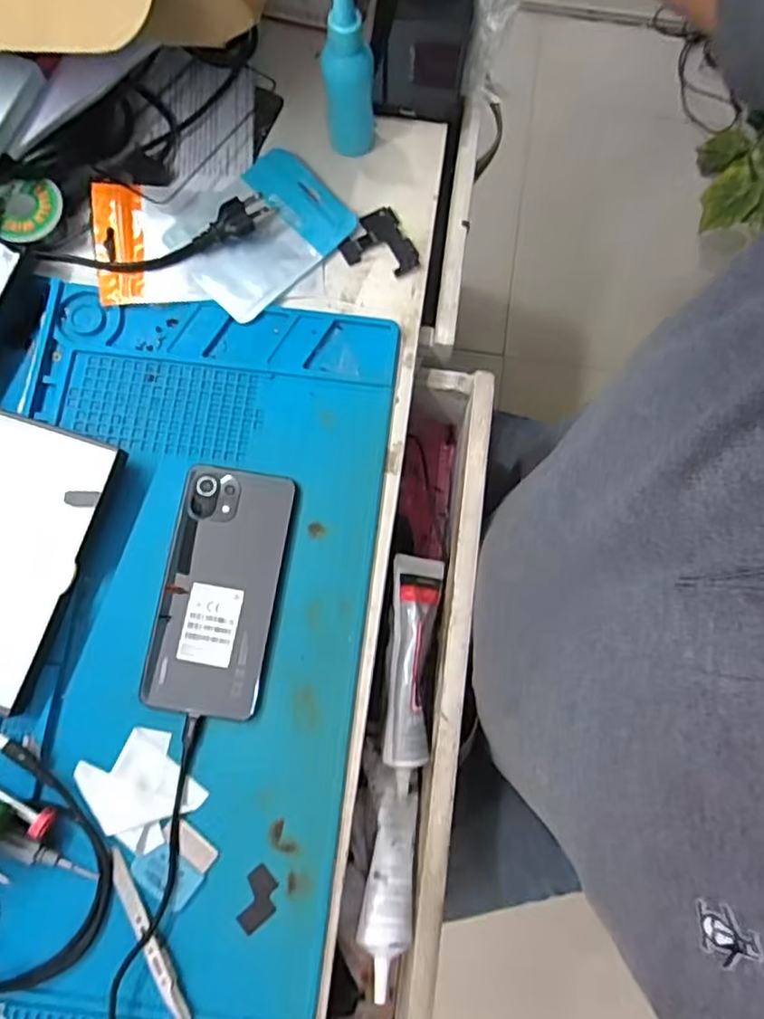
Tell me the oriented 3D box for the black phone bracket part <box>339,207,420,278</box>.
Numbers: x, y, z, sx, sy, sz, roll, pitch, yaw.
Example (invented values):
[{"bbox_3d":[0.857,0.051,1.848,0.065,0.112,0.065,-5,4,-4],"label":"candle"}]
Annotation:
[{"bbox_3d":[-0.003,-0.193,0.459,0.049,0.007,0.053,-28,81,-7],"label":"black phone bracket part"}]

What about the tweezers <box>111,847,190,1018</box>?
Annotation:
[{"bbox_3d":[-0.135,0.251,0.361,0.011,0.009,0.108,-29,81,-7],"label":"tweezers"}]

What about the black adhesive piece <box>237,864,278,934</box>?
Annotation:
[{"bbox_3d":[-0.074,0.234,0.375,0.020,0.004,0.036,13,79,1],"label":"black adhesive piece"}]

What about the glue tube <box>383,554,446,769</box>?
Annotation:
[{"bbox_3d":[0.021,0.105,0.442,0.035,0.031,0.143,6,79,2],"label":"glue tube"}]

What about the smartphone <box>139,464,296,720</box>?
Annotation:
[{"bbox_3d":[-0.106,0.051,0.406,0.073,0.010,0.155,8,79,0],"label":"smartphone"}]

